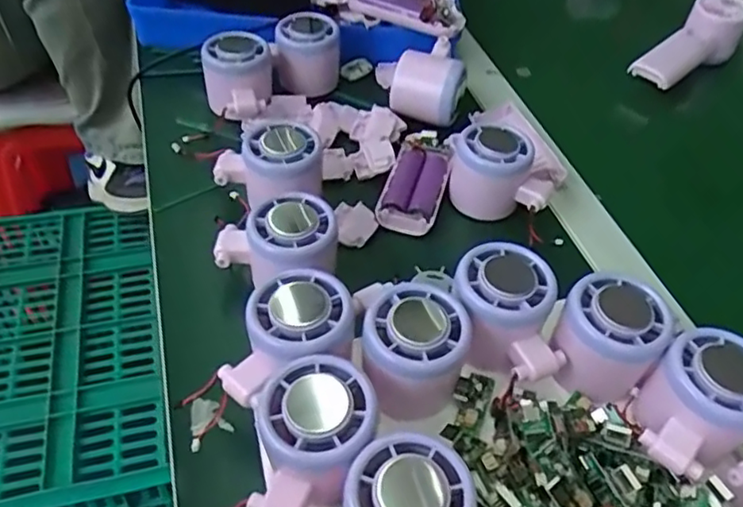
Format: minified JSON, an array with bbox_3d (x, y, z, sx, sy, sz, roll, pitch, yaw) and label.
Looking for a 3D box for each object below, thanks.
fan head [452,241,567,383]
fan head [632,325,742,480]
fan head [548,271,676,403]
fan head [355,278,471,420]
[{"bbox_3d":[0.078,0.038,0.357,0.050,0.053,0.072,-17,51,-21],"label":"fan head"},{"bbox_3d":[0.169,0.078,0.324,0.072,0.044,0.055,-25,55,-26],"label":"fan head"},{"bbox_3d":[0.133,0.047,0.353,0.053,0.053,0.050,3,47,-3],"label":"fan head"},{"bbox_3d":[0.022,0.050,0.338,0.055,0.060,0.057,3,47,-3],"label":"fan head"}]

